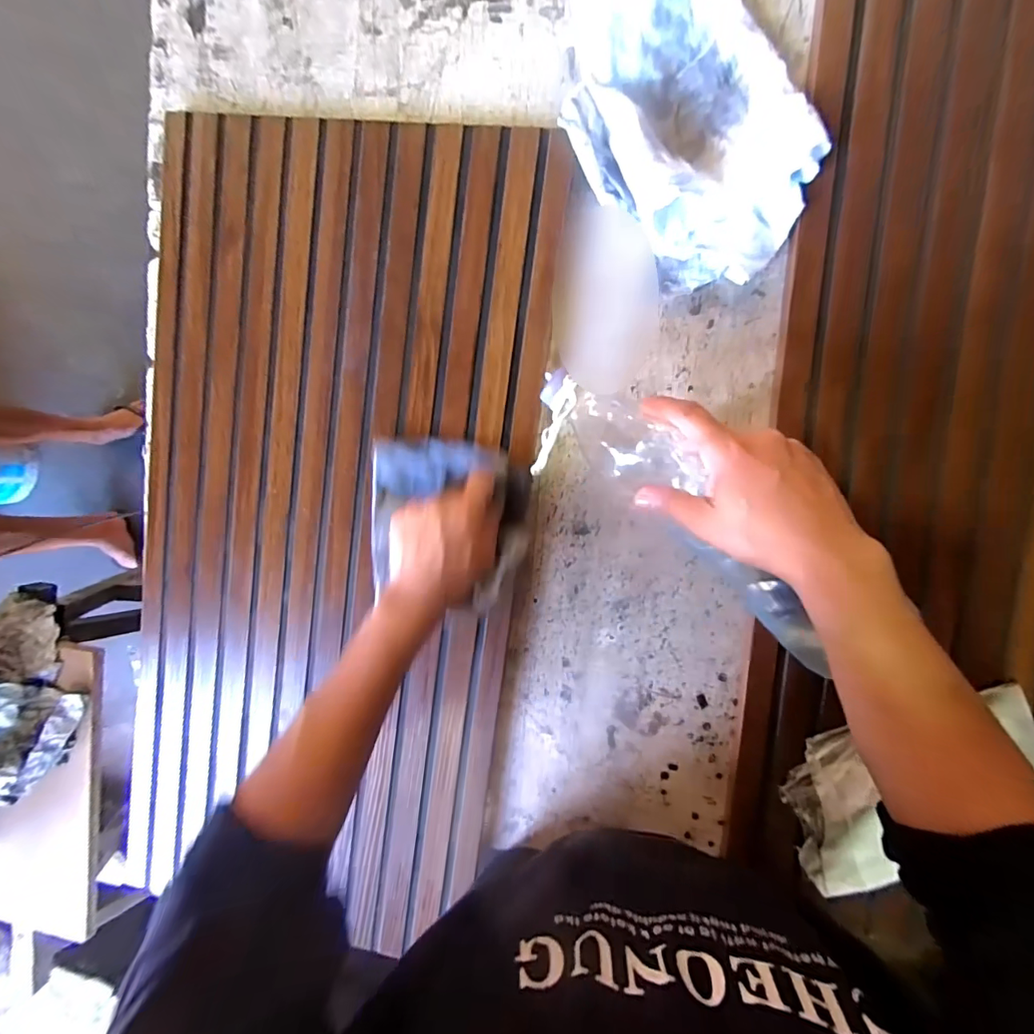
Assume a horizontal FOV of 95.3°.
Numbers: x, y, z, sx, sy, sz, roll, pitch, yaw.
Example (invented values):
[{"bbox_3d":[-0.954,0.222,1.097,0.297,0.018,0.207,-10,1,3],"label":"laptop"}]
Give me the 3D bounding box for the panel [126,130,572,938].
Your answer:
[{"bbox_3d":[-0.180,0.025,0.441,0.368,0.017,0.722,8,96,7],"label":"panel"}]

